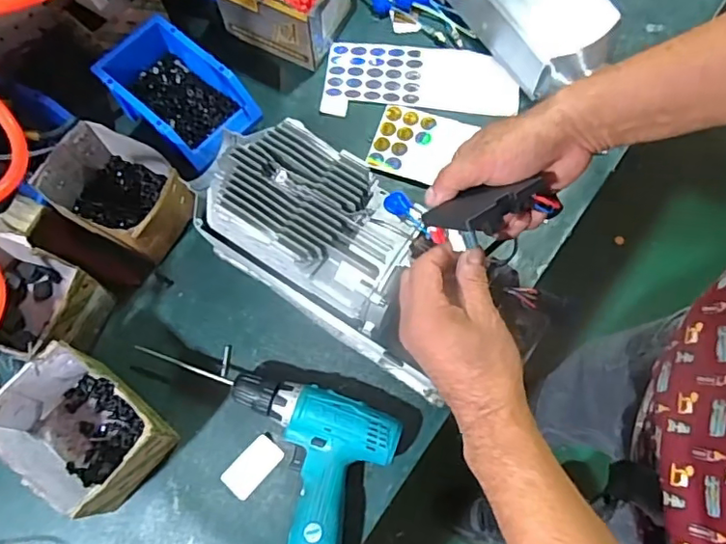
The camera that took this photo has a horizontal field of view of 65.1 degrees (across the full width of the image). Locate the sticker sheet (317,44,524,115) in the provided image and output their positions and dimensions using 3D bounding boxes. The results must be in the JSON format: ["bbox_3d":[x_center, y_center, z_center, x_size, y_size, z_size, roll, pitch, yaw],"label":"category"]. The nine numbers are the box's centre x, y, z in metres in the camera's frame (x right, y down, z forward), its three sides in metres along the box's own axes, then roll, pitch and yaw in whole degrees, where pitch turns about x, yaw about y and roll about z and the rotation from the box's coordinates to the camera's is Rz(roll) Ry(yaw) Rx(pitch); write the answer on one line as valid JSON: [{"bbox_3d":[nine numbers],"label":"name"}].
[{"bbox_3d":[0.079,-0.261,0.781,0.259,0.005,0.110,5,75,3],"label":"sticker sheet"}]

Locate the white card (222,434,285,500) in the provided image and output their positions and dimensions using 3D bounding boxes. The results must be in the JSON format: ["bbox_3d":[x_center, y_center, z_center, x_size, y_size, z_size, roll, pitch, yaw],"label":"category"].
[{"bbox_3d":[-0.120,0.212,0.620,0.038,0.004,0.066,40,75,13],"label":"white card"}]

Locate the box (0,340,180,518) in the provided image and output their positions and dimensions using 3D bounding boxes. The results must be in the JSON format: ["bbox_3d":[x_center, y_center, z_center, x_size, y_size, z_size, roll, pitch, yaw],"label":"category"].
[{"bbox_3d":[-0.283,0.162,0.585,0.143,0.103,0.120,40,75,14],"label":"box"}]

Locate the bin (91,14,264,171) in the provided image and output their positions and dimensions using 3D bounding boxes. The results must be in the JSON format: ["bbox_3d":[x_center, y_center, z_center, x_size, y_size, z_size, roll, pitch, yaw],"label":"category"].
[{"bbox_3d":[-0.234,-0.227,0.721,0.188,0.071,0.117,40,75,13],"label":"bin"}]

